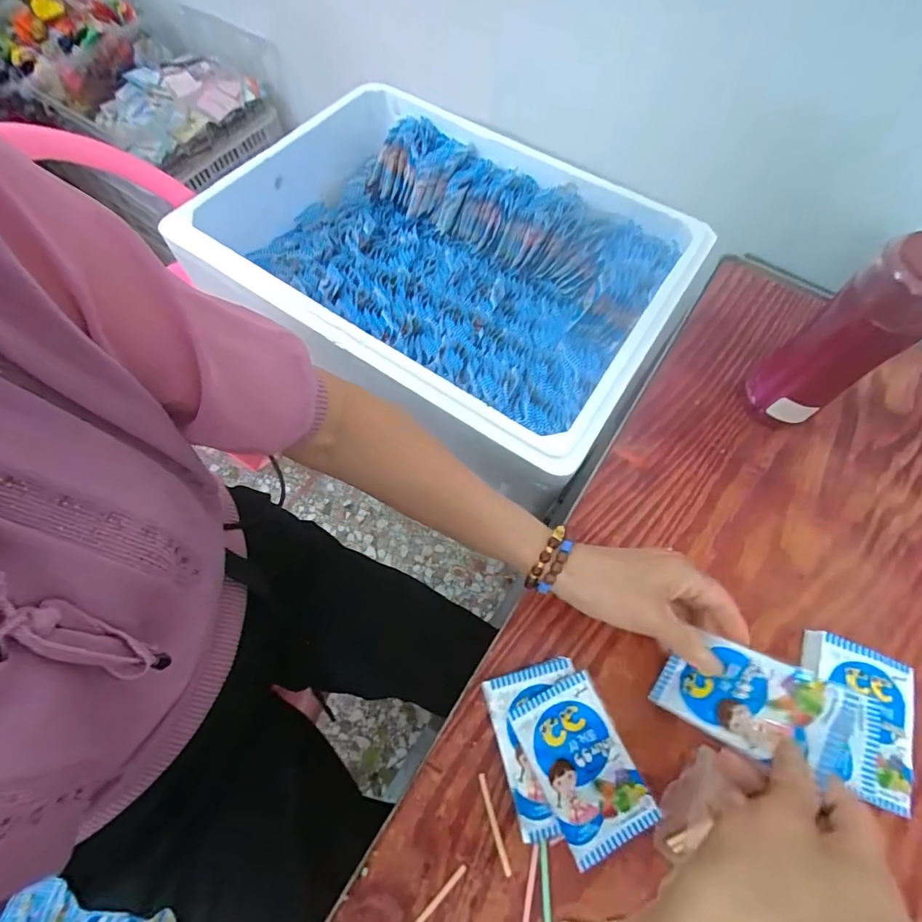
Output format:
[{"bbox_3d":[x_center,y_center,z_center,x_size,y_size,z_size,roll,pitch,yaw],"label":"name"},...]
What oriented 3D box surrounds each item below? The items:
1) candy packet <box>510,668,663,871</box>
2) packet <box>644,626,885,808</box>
[{"bbox_3d":[0.087,0.218,0.321,0.069,0.006,0.105,-25,71,-11],"label":"candy packet"},{"bbox_3d":[0.194,0.159,0.294,0.120,0.010,0.064,7,53,50],"label":"packet"}]

